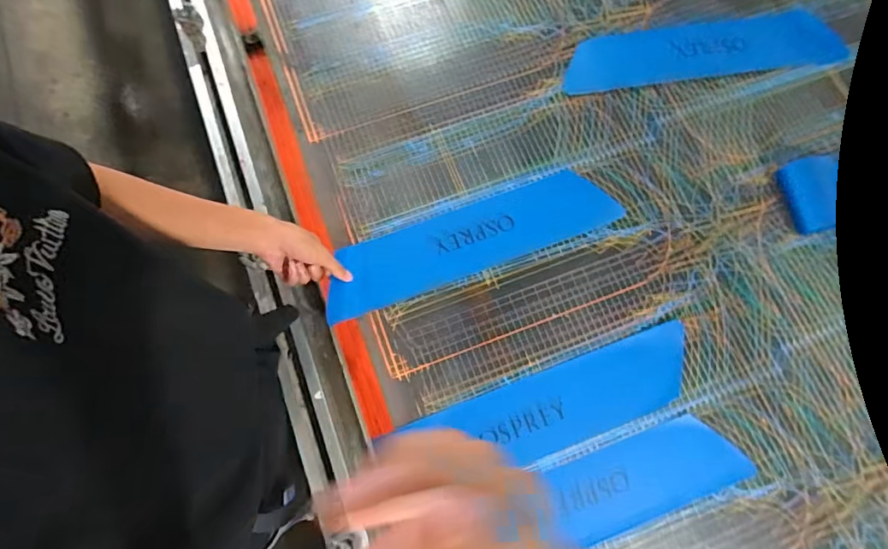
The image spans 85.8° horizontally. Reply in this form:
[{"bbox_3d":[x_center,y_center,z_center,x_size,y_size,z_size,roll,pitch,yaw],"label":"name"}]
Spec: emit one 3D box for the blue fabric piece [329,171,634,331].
[{"bbox_3d":[0.038,-0.054,0.728,0.452,0.019,0.105,-21,74,-7],"label":"blue fabric piece"}]

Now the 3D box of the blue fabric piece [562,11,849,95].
[{"bbox_3d":[0.450,-0.394,0.838,0.509,0.008,0.113,-8,75,-3],"label":"blue fabric piece"}]

